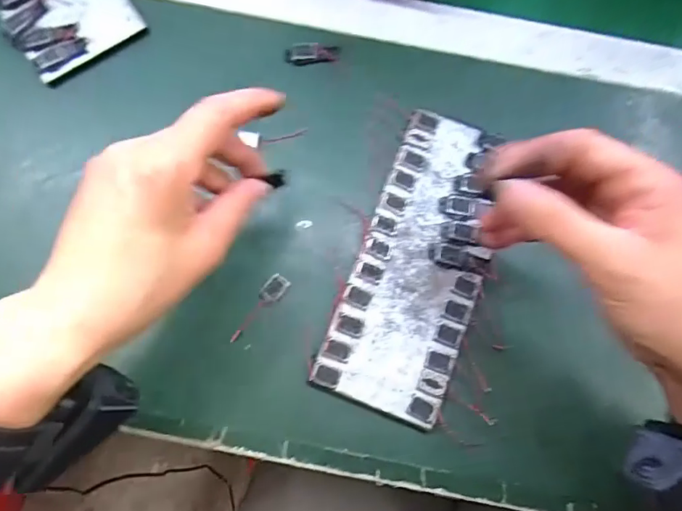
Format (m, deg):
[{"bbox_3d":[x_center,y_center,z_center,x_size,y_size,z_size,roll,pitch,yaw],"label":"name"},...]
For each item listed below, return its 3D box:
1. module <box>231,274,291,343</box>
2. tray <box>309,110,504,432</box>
[{"bbox_3d":[-0.053,0.034,0.326,0.014,0.004,0.051,39,77,7],"label":"module"},{"bbox_3d":[0.051,0.000,0.333,0.081,0.005,0.199,17,77,3],"label":"tray"}]

